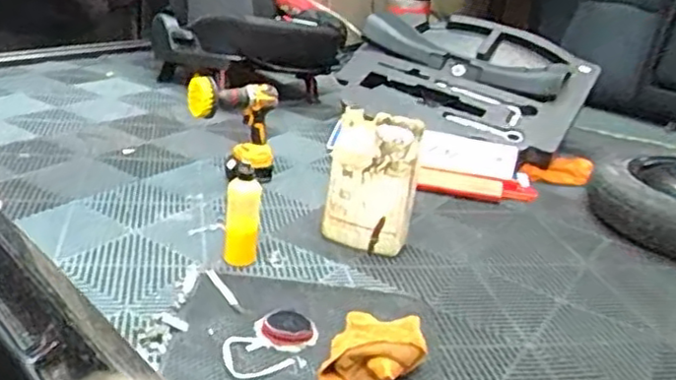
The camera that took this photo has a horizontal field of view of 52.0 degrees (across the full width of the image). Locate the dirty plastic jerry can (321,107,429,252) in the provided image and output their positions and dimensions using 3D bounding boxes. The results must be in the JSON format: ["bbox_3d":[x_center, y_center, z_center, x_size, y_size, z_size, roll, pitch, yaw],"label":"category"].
[{"bbox_3d":[0.074,-0.016,1.524,0.207,0.312,0.113,18,17,23],"label":"dirty plastic jerry can"}]

